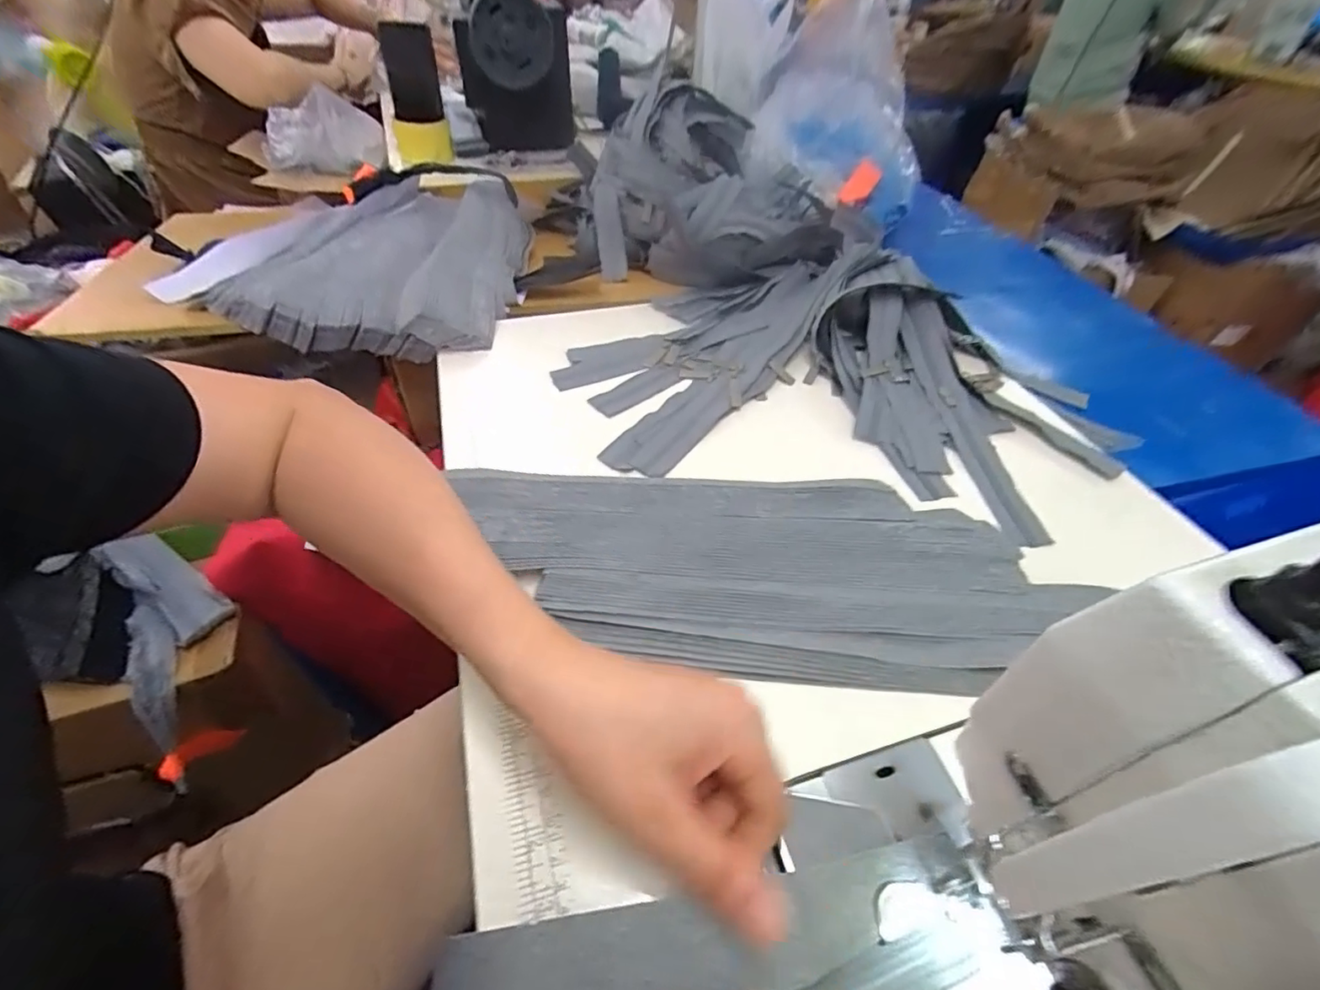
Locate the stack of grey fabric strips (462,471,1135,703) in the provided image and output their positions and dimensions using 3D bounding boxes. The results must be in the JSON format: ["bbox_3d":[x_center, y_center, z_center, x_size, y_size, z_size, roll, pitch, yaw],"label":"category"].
[{"bbox_3d":[0.055,0.046,0.359,0.359,0.027,0.139,2,46,0],"label":"stack of grey fabric strips"}]

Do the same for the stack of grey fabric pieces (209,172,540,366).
[{"bbox_3d":[-0.297,-0.285,0.648,0.276,0.049,0.363,2,46,0],"label":"stack of grey fabric pieces"}]

